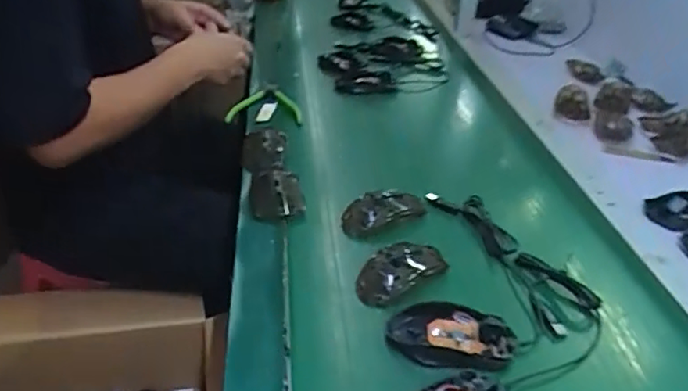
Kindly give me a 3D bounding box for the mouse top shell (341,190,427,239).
[{"bbox_3d":[0.054,0.011,0.705,0.119,0.030,0.055,-14,35,-27],"label":"mouse top shell"}]

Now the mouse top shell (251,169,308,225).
[{"bbox_3d":[-0.081,-0.001,0.714,0.061,0.026,0.084,-4,32,-12],"label":"mouse top shell"}]

